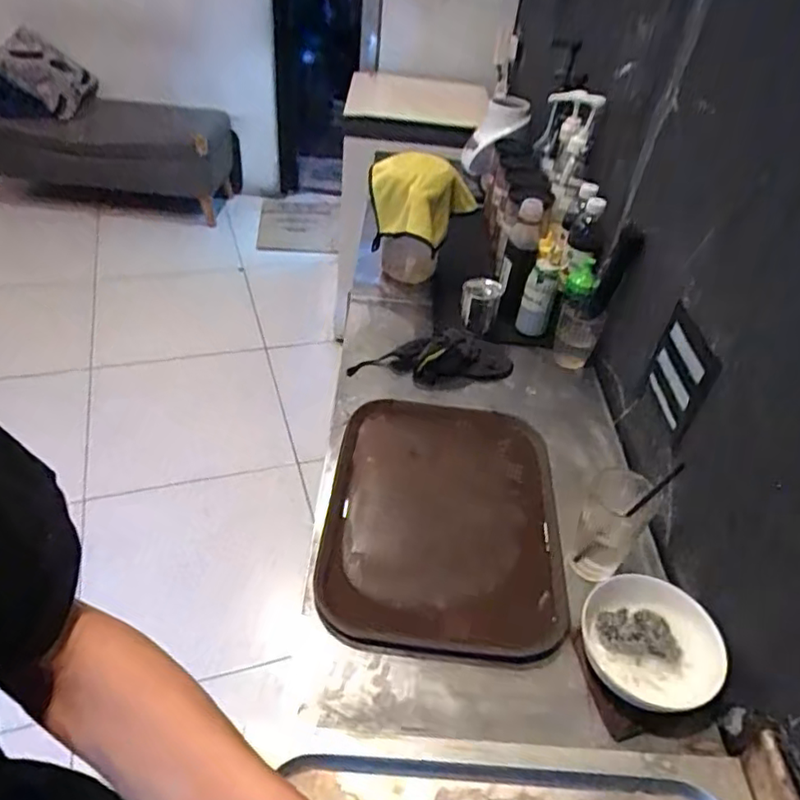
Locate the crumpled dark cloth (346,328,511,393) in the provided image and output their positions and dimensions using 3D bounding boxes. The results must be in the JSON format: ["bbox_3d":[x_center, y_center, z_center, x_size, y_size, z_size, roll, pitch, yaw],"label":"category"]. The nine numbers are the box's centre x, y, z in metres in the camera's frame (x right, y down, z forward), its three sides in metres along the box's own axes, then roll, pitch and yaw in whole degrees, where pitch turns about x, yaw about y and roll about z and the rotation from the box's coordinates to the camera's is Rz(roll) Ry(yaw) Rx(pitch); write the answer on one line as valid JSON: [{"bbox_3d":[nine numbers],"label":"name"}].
[{"bbox_3d":[0.055,-0.070,1.054,0.268,0.049,0.095,-2,42,-10],"label":"crumpled dark cloth"}]

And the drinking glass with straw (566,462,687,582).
[{"bbox_3d":[0.259,0.146,0.755,0.076,0.154,0.068,26,45,22],"label":"drinking glass with straw"}]

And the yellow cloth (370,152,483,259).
[{"bbox_3d":[0.040,-0.357,1.133,0.194,0.171,0.183,7,41,1],"label":"yellow cloth"}]

